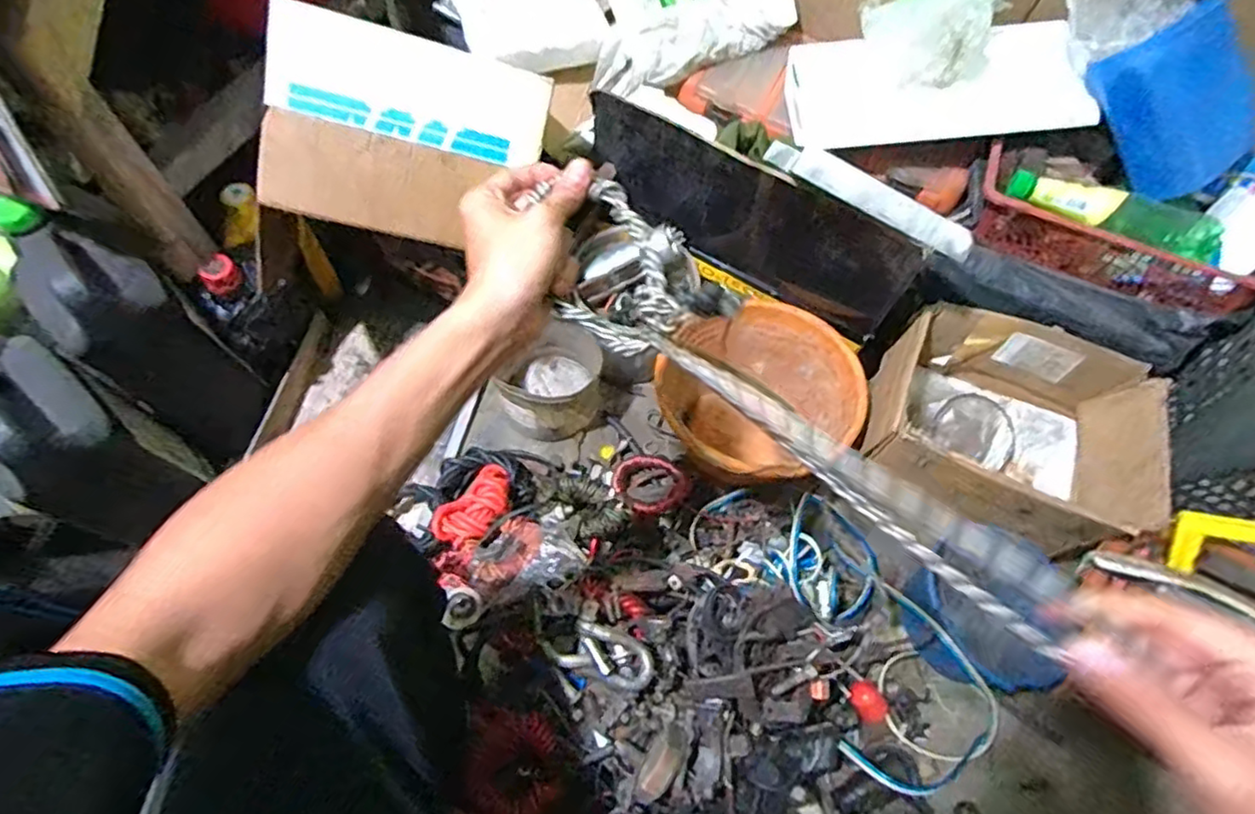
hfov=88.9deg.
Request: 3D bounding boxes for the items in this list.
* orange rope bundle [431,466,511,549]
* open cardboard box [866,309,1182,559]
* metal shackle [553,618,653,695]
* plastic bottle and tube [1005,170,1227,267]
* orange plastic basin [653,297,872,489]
[{"bbox_3d":[-0.184,0.122,0.790,0.071,0.039,0.114,28,67,10],"label":"orange rope bundle"},{"bbox_3d":[0.469,0.032,0.815,0.302,0.157,0.253,22,66,7],"label":"open cardboard box"},{"bbox_3d":[-0.020,0.251,0.644,0.090,0.028,0.052,21,66,7],"label":"metal shackle"},{"bbox_3d":[0.562,-0.224,0.736,0.236,0.049,0.056,19,65,6],"label":"plastic bottle and tube"},{"bbox_3d":[0.170,0.002,0.866,0.232,0.183,0.227,1,65,-2],"label":"orange plastic basin"}]

